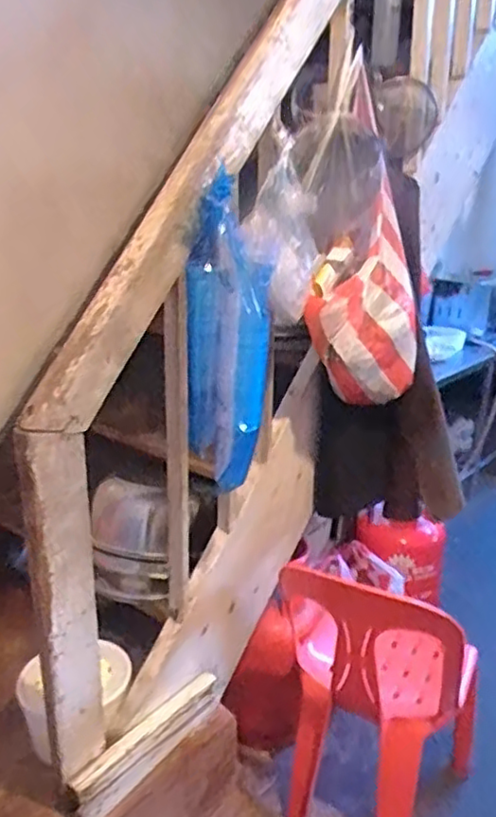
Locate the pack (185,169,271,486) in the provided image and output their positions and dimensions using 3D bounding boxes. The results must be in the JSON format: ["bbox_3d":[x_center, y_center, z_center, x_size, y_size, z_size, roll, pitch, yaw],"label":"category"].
[{"bbox_3d":[-0.035,-0.100,1.049,0.132,0.467,0.075,0,19,-1],"label":"pack"}]

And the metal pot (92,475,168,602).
[{"bbox_3d":[-0.245,0.278,1.386,0.195,0.218,0.173,0,19,-3],"label":"metal pot"}]

